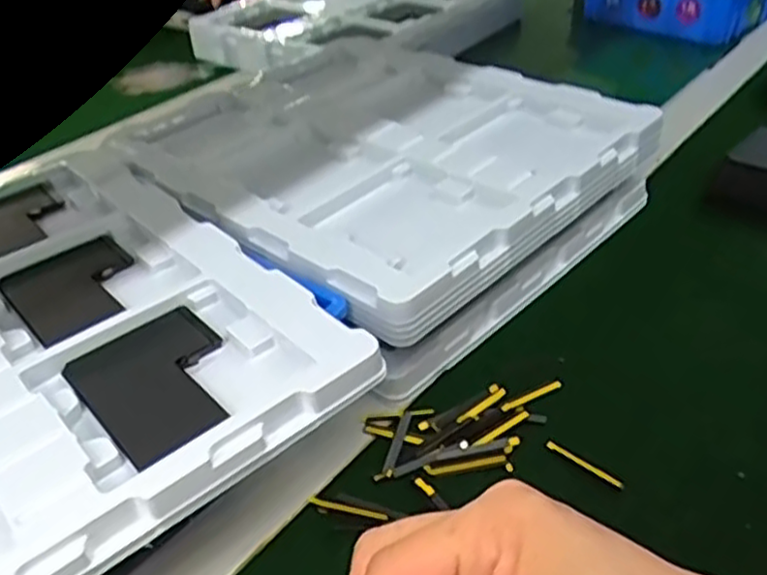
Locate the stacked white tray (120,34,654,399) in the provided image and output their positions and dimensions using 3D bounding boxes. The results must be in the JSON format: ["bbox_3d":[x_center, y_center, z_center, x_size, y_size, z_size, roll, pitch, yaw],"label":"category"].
[{"bbox_3d":[-0.007,-0.096,0.552,0.340,0.062,0.292,29,49,36],"label":"stacked white tray"}]

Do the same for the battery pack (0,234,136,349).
[{"bbox_3d":[-0.168,-0.002,0.397,0.067,0.004,0.083,-31,45,-30],"label":"battery pack"}]

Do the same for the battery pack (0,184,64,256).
[{"bbox_3d":[-0.236,-0.043,0.461,0.066,0.004,0.078,-31,44,-30],"label":"battery pack"}]

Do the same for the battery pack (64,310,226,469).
[{"bbox_3d":[-0.100,0.040,0.327,0.065,0.004,0.086,-31,45,-30],"label":"battery pack"}]

